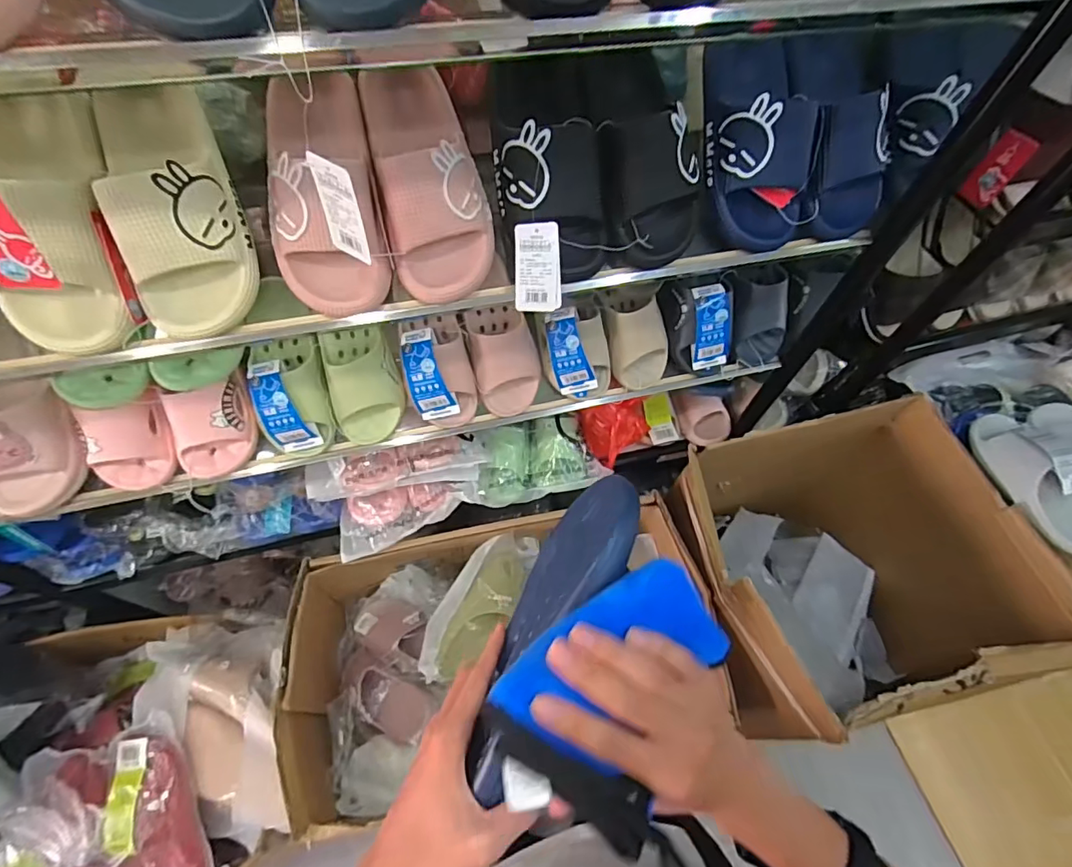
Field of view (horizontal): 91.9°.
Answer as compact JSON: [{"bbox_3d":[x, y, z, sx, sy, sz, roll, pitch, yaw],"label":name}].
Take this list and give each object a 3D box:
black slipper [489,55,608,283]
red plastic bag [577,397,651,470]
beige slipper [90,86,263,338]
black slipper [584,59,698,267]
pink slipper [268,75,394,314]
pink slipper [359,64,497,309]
[{"bbox_3d":[0.014,-0.285,0.564,0.114,0.229,0.090,-7,19,-2],"label":"black slipper"},{"bbox_3d":[0.160,-0.011,0.995,0.132,0.091,0.111,-6,60,-7],"label":"red plastic bag"},{"bbox_3d":[-0.347,-0.218,0.493,0.103,0.074,0.236,-14,91,-12],"label":"beige slipper"},{"bbox_3d":[0.123,-0.307,0.564,0.106,0.063,0.224,-17,96,-13],"label":"black slipper"},{"bbox_3d":[-0.211,-0.240,0.518,0.105,0.056,0.229,-4,99,-6],"label":"pink slipper"},{"bbox_3d":[-0.110,-0.266,0.536,0.105,0.069,0.234,-14,91,-12],"label":"pink slipper"}]

